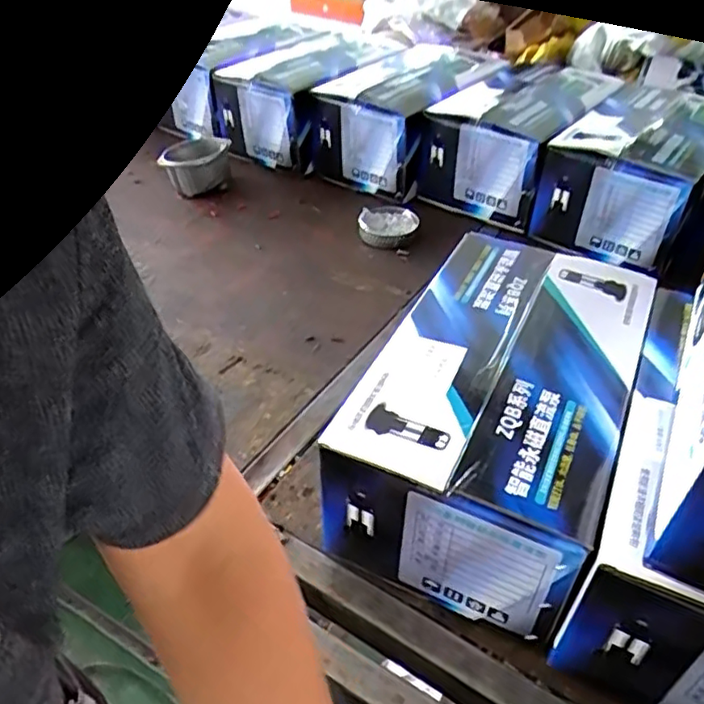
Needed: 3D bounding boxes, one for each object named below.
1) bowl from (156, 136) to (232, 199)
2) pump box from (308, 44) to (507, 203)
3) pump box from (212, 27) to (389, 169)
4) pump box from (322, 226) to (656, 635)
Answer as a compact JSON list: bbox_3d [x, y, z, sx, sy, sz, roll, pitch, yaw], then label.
[{"bbox_3d":[-0.316,-0.382,1.288,0.141,0.062,0.156,-13,43,-15],"label":"bowl"},{"bbox_3d":[0.105,-0.494,1.326,0.245,0.184,0.379,24,46,25],"label":"pump box"},{"bbox_3d":[-0.116,-0.568,1.403,0.265,0.180,0.337,22,46,24],"label":"pump box"},{"bbox_3d":[0.159,0.064,0.693,0.248,0.175,0.378,18,44,20],"label":"pump box"}]

